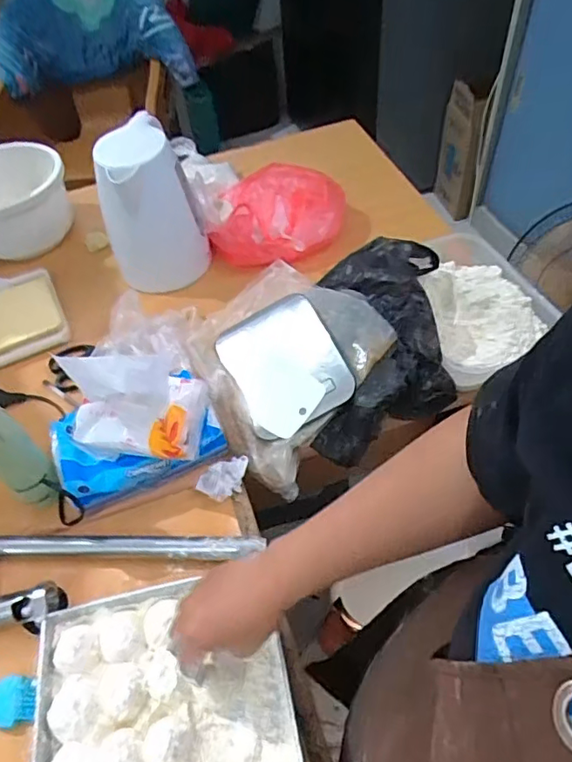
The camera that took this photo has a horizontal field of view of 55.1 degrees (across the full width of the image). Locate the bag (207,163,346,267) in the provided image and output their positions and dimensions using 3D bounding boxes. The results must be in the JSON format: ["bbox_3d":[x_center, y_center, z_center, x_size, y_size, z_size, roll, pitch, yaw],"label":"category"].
[{"bbox_3d":[-0.011,-0.271,0.893,0.209,0.076,0.191,4,52,8],"label":"bag"}]

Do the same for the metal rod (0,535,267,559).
[{"bbox_3d":[-0.192,0.176,0.598,0.325,0.015,0.024,-1,52,5],"label":"metal rod"}]

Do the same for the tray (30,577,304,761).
[{"bbox_3d":[-0.108,0.303,0.490,0.224,0.048,0.223,-11,48,-4],"label":"tray"}]

